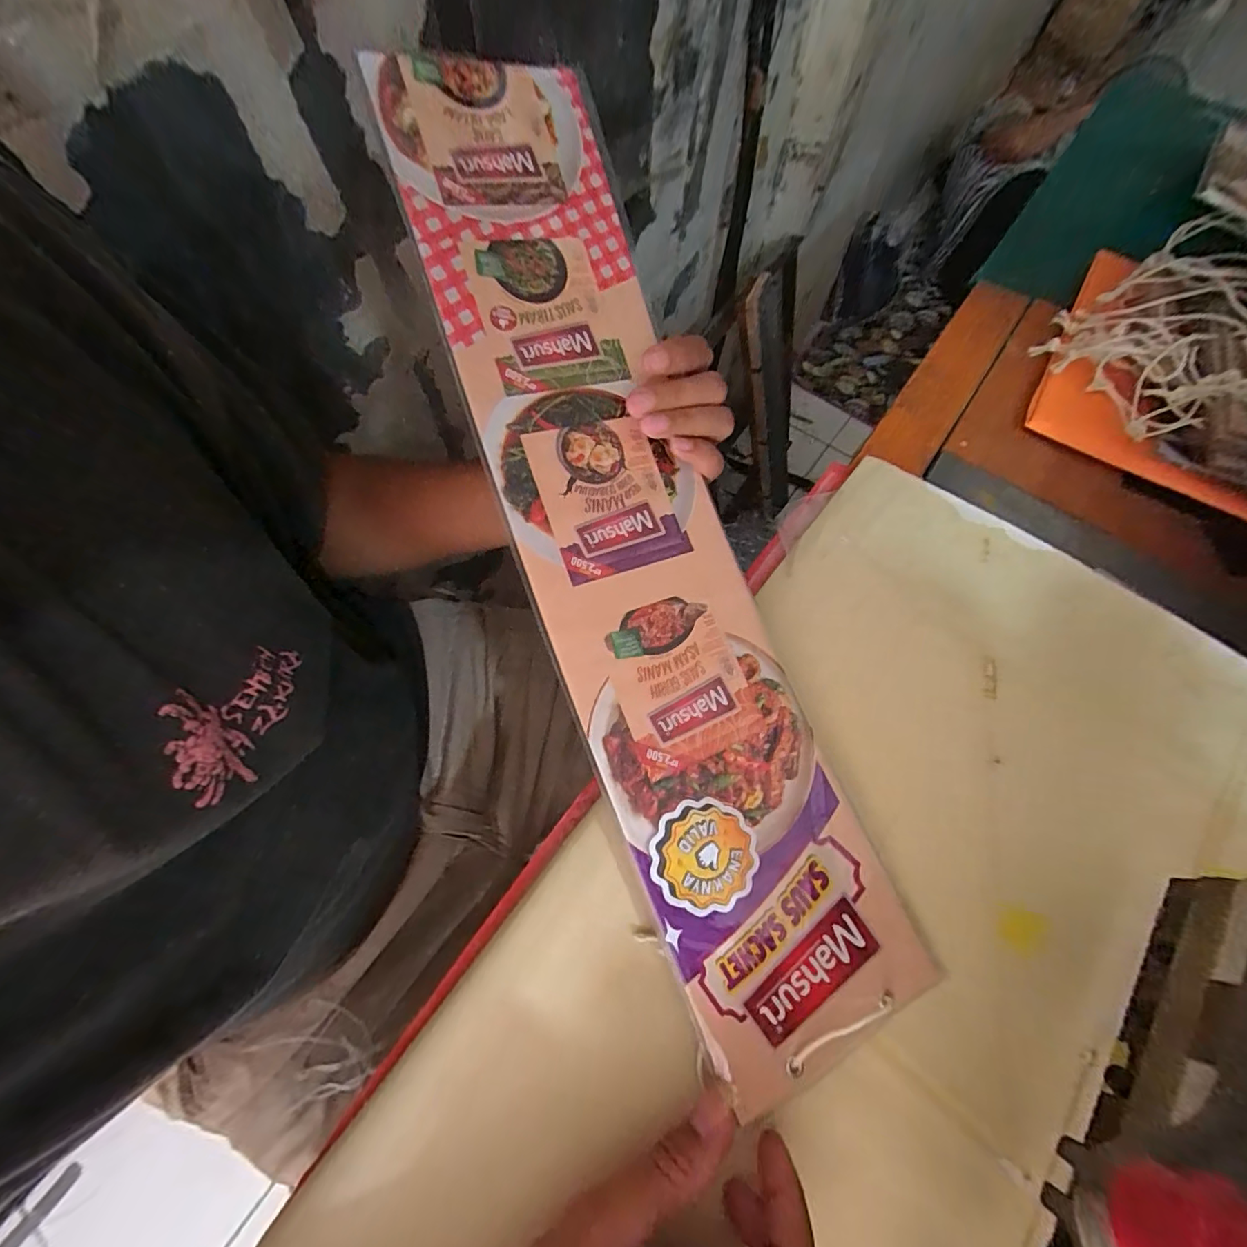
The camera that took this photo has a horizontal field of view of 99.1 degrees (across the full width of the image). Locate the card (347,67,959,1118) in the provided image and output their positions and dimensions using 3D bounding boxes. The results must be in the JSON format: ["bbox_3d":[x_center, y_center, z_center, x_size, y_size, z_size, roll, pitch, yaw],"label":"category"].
[{"bbox_3d":[0.004,-0.049,0.286,0.121,0.045,0.528,-20,85,-10],"label":"card"}]

